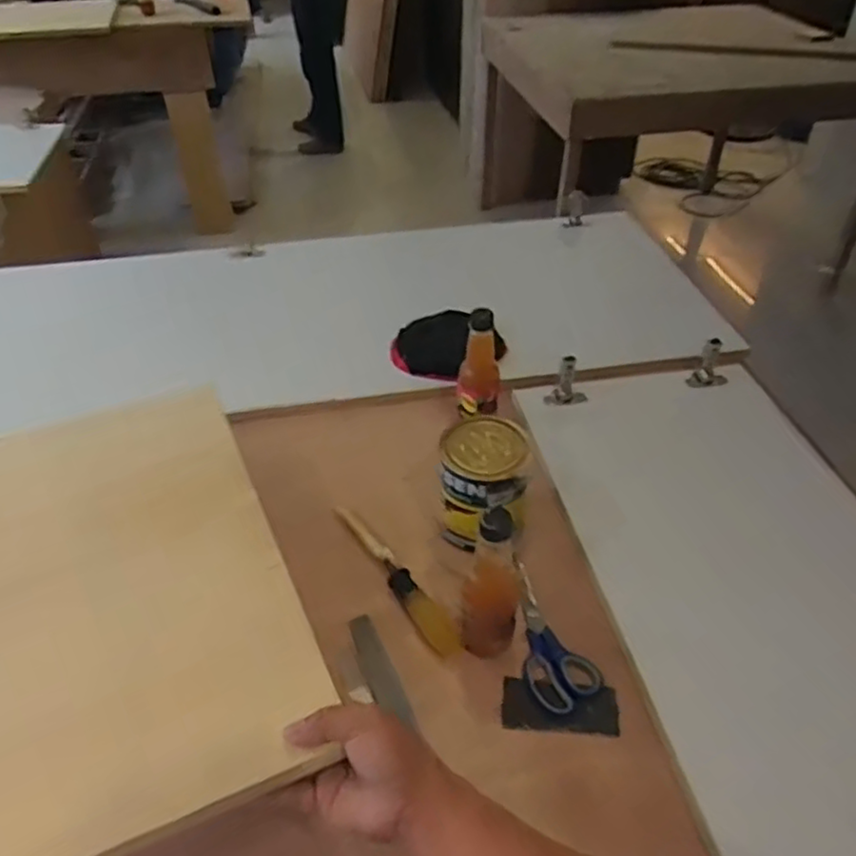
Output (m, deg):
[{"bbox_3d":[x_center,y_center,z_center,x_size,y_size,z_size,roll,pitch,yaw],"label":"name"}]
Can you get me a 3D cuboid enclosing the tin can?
[{"bbox_3d":[0.062,0.070,0.828,0.101,0.127,0.107,0,42,0],"label":"tin can"}]

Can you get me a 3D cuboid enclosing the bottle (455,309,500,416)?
[{"bbox_3d":[0.067,-0.083,0.910,0.051,0.142,0.048,1,42,1],"label":"bottle"}]

